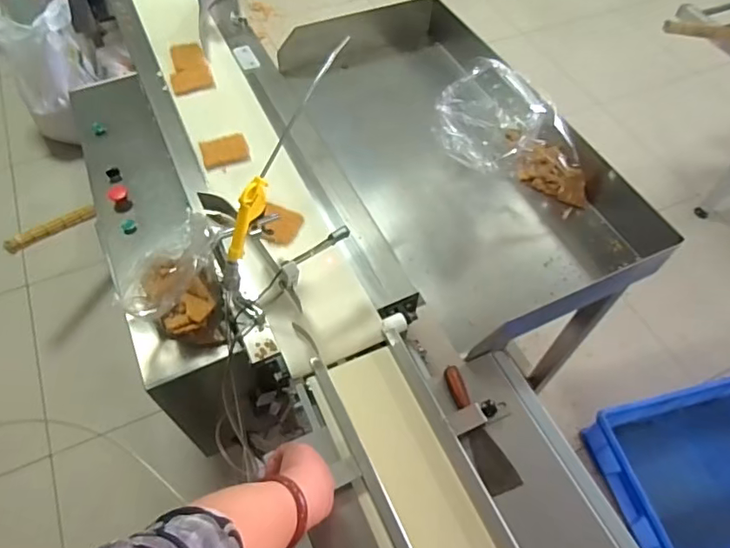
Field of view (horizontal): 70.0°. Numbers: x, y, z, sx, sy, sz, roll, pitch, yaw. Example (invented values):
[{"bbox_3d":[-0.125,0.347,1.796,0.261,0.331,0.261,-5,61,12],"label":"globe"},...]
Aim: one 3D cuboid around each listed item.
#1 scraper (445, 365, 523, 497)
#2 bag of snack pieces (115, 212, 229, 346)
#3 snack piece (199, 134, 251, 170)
[{"bbox_3d":[0.156,0.217,0.738,0.052,0.019,0.181,-18,59,-13],"label":"scraper"},{"bbox_3d":[-0.312,0.007,0.873,0.162,0.218,0.156,13,57,7],"label":"bag of snack pieces"},{"bbox_3d":[-0.275,-0.243,1.029,0.090,0.006,0.074,-17,59,-13],"label":"snack piece"}]

